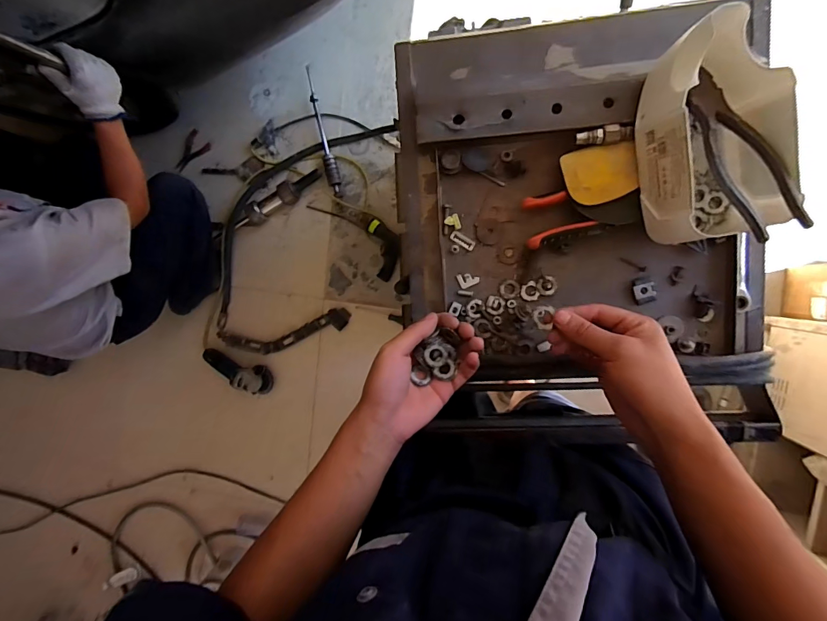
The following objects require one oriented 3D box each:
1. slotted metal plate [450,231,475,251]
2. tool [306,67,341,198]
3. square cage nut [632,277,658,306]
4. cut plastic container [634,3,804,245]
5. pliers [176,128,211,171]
[{"bbox_3d":[0.056,-0.080,0.466,0.030,0.005,0.012,32,98,3],"label":"slotted metal plate"},{"bbox_3d":[-0.304,-0.600,1.372,0.044,0.037,0.438,-12,93,8],"label":"tool"},{"bbox_3d":[0.253,-0.022,0.443,0.025,0.005,0.029,-12,93,8],"label":"square cage nut"},{"bbox_3d":[0.263,-0.153,0.360,0.097,0.080,0.161,-10,94,8],"label":"cut plastic container"},{"bbox_3d":[-0.787,-0.553,1.428,0.147,0.027,0.079,-44,89,9],"label":"pliers"}]

